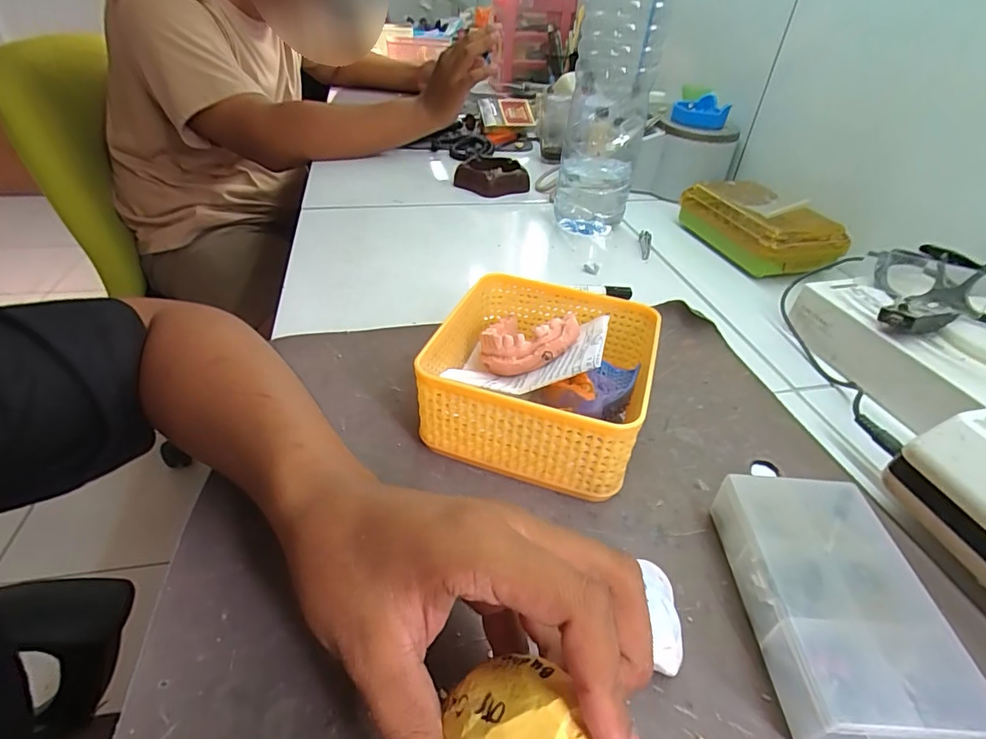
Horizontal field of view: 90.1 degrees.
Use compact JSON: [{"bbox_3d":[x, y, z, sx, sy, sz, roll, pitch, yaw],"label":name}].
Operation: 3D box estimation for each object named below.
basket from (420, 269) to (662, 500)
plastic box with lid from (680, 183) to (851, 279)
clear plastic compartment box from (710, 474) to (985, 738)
[{"bbox_3d":[0.032,0.005,0.323,0.134,0.067,0.142,16,40,16],"label":"basket"},{"bbox_3d":[0.304,-0.166,0.573,0.087,0.065,0.177,-9,40,-15],"label":"plastic box with lid"},{"bbox_3d":[0.156,0.112,0.226,0.073,0.033,0.127,3,39,0],"label":"clear plastic compartment box"}]

